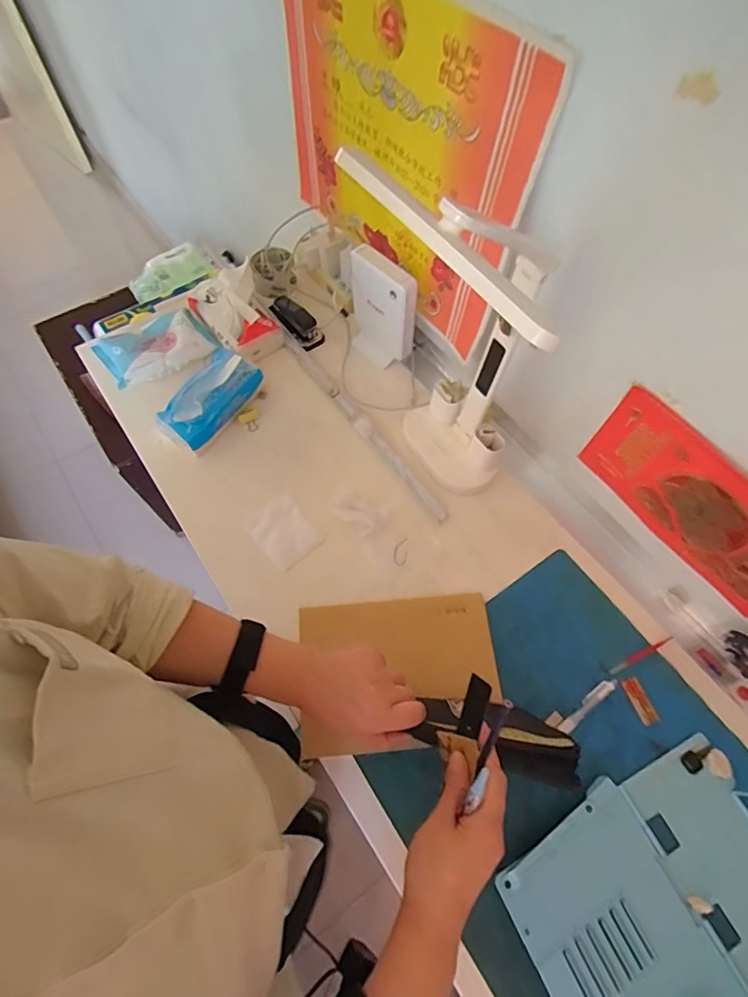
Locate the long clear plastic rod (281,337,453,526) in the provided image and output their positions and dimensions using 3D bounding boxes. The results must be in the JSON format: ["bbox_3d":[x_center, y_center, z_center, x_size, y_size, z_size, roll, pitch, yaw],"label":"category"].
[{"bbox_3d":[-0.025,-0.129,0.745,0.027,0.021,0.422,-33,69,-17],"label":"long clear plastic rod"}]

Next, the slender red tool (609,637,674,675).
[{"bbox_3d":[0.349,0.205,0.610,0.101,0.004,0.009,-22,66,-11],"label":"slender red tool"}]

